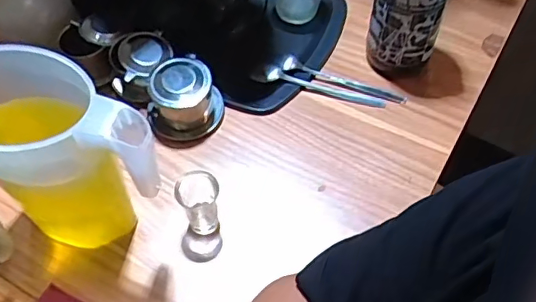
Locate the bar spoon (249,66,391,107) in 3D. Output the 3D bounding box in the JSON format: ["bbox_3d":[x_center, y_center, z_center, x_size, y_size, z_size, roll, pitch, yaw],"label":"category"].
[{"bbox_3d":[0.062,-0.081,0.699,0.169,0.010,0.019,15,59,11],"label":"bar spoon"}]

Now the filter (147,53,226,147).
[{"bbox_3d":[-0.100,-0.062,0.669,0.091,0.065,0.088,-1,58,1],"label":"filter"}]

